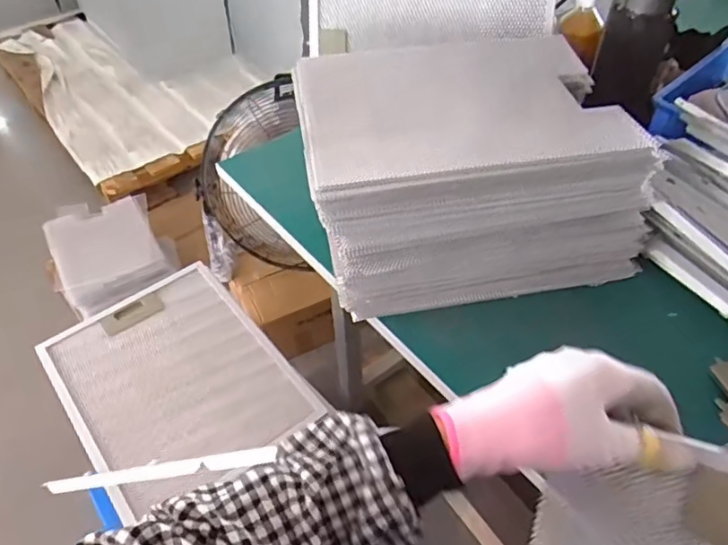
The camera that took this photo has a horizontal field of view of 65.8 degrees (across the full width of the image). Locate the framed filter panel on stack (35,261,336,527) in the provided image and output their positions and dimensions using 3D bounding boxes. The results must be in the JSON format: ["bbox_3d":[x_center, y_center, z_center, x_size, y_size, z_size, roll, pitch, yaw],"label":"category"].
[{"bbox_3d":[-0.253,0.136,0.756,0.262,0.014,0.330,-31,54,-25],"label":"framed filter panel on stack"}]

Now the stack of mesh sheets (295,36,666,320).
[{"bbox_3d":[0.113,-0.128,0.651,0.355,0.218,0.249,-7,48,-5],"label":"stack of mesh sheets"}]

